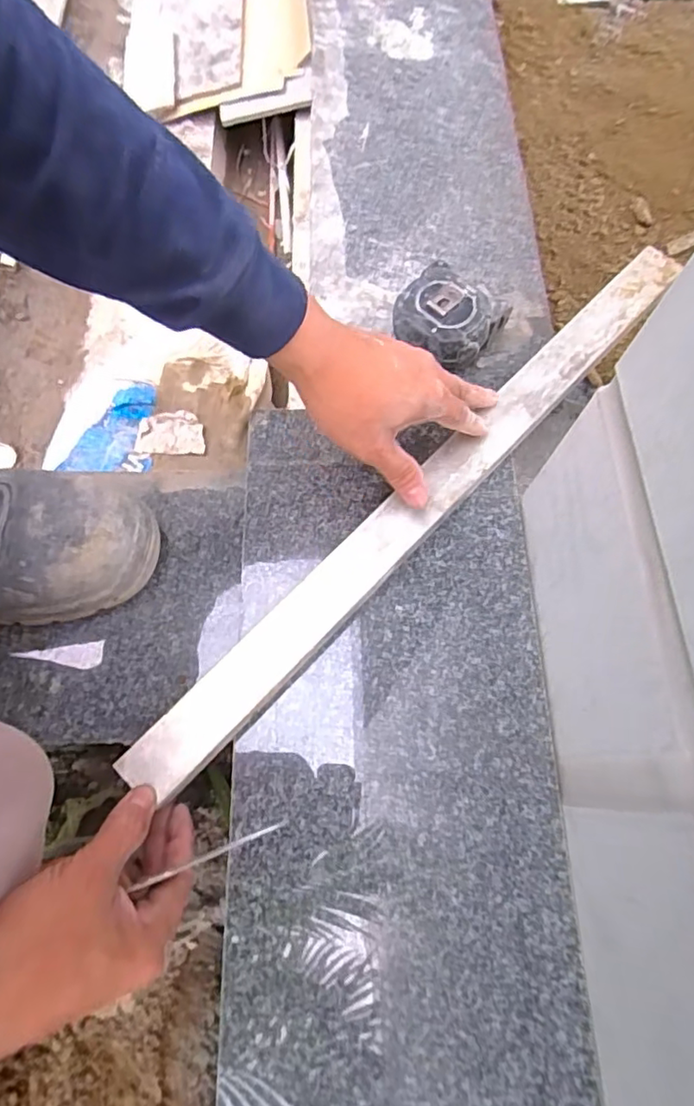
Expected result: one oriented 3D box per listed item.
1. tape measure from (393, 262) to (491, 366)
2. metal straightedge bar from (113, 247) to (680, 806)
[{"bbox_3d":[0.083,-0.201,0.515,0.078,0.044,0.078,1,67,-2],"label":"tape measure"},{"bbox_3d":[0.075,-0.058,0.434,0.039,0.008,0.578,42,74,14],"label":"metal straightedge bar"}]

